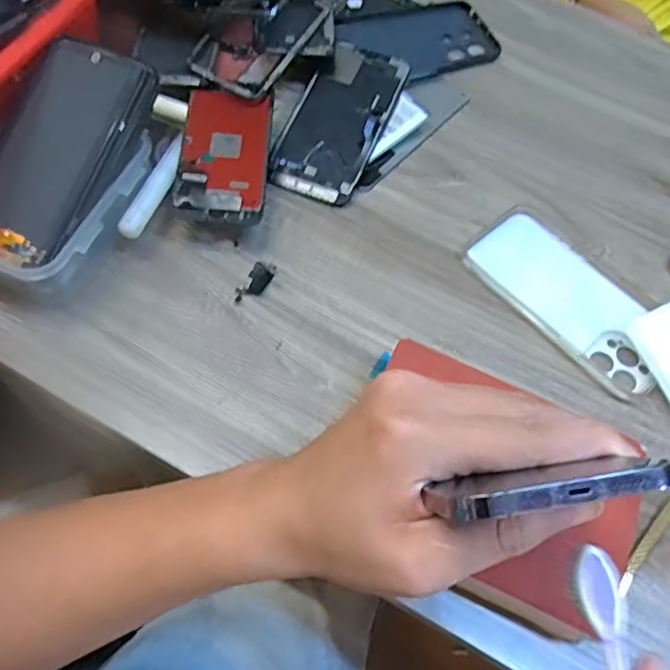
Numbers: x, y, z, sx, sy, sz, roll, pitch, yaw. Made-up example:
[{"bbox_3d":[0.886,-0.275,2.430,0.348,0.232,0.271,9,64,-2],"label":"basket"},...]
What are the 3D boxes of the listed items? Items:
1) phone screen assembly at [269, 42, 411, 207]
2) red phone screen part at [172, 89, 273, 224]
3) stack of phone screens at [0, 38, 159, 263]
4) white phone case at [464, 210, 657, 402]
[{"bbox_3d":[0.004,-0.177,0.506,0.073,0.011,0.154,21,68,11],"label":"phone screen assembly"},{"bbox_3d":[-0.079,-0.134,0.452,0.062,0.007,0.113,4,63,-4],"label":"red phone screen part"},{"bbox_3d":[-0.174,-0.123,0.399,0.071,0.016,0.136,22,81,9],"label":"stack of phone screens"},{"bbox_3d":[0.170,-0.025,0.450,0.073,0.006,0.154,-36,70,-20],"label":"white phone case"}]

